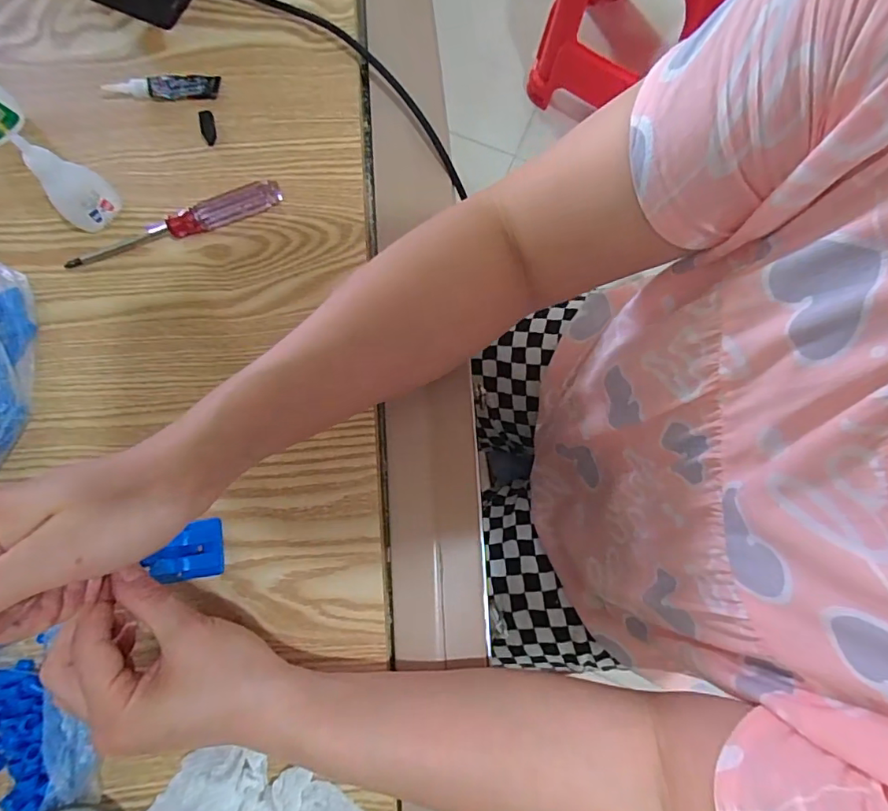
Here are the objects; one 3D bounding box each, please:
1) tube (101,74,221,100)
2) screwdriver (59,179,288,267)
[{"bbox_3d":[-0.207,-0.234,0.376,0.081,0.011,0.020,-5,80,0],"label":"tube"},{"bbox_3d":[-0.185,-0.123,0.354,0.150,0.016,0.018,-23,80,-3],"label":"screwdriver"}]

